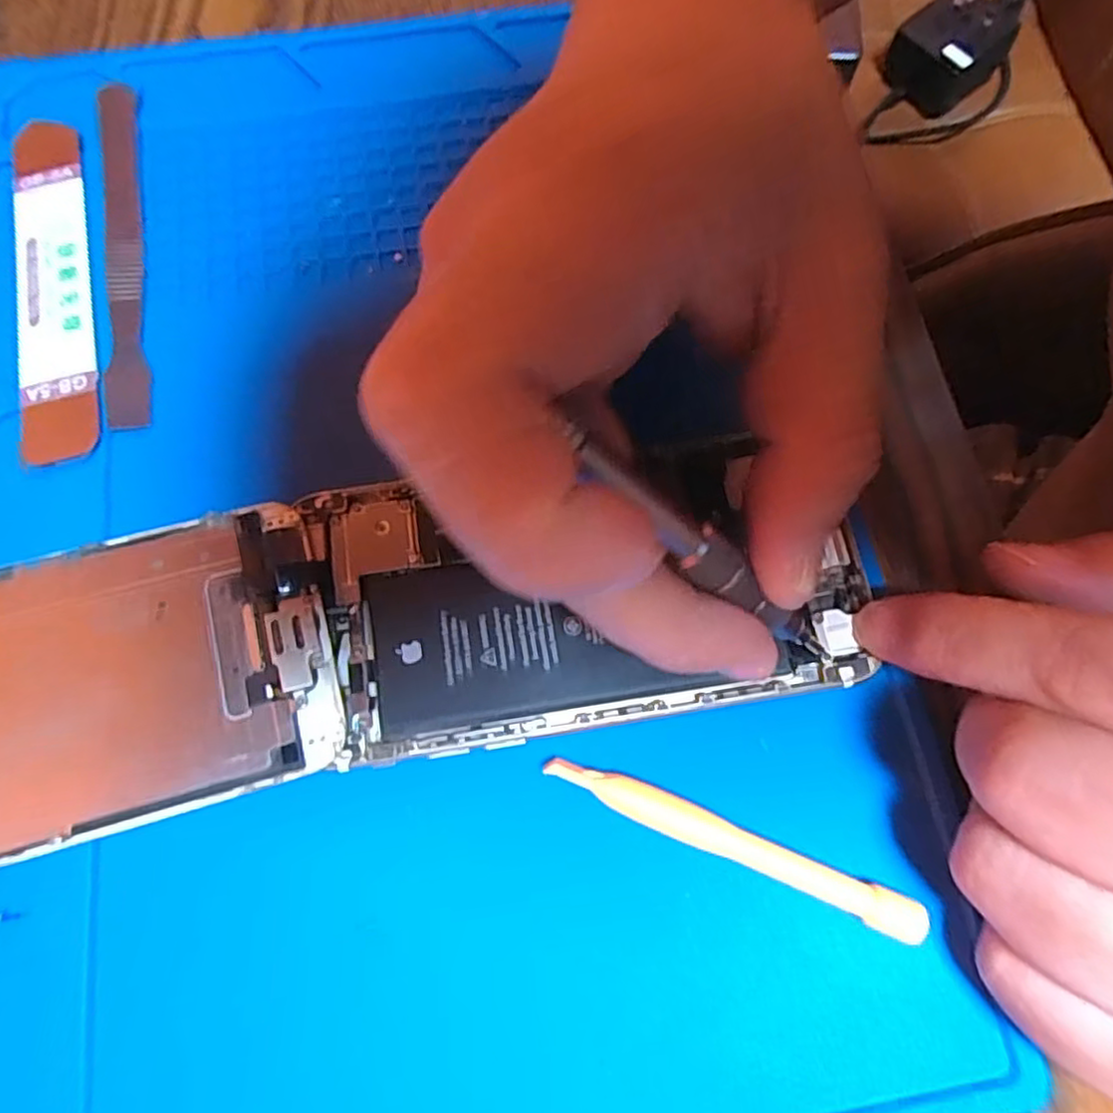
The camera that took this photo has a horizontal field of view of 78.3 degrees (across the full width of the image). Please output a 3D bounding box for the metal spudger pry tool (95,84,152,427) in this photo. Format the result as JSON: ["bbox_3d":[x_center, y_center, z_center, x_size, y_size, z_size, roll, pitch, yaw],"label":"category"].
[{"bbox_3d":[-0.125,-0.090,0.196,0.011,0.004,0.119,-11,72,-5],"label":"metal spudger pry tool"}]

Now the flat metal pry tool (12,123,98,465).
[{"bbox_3d":[-0.141,-0.078,0.191,0.020,0.004,0.113,-14,73,-6],"label":"flat metal pry tool"}]

